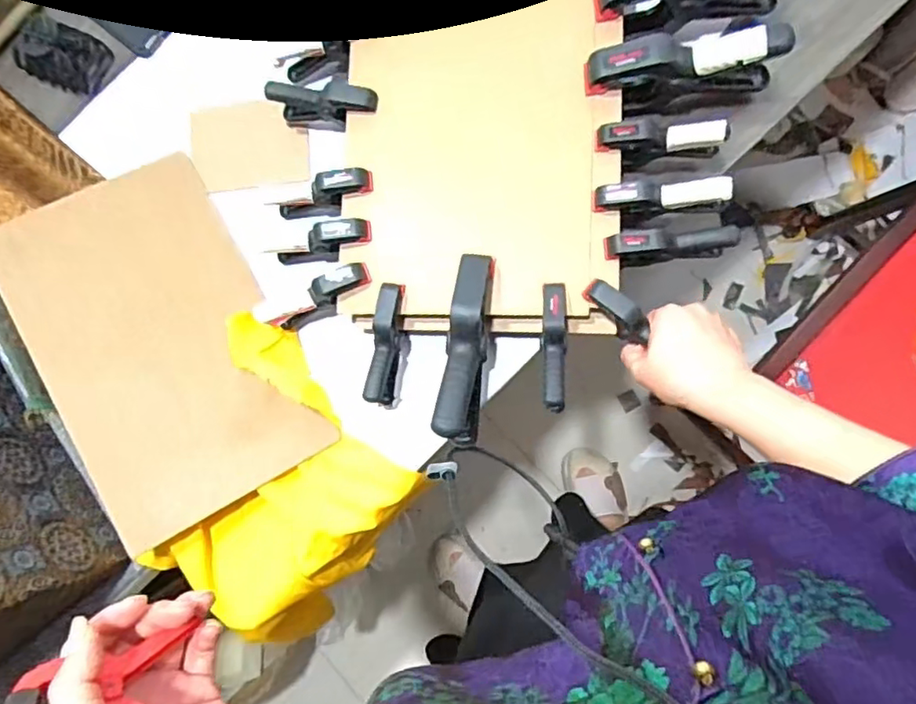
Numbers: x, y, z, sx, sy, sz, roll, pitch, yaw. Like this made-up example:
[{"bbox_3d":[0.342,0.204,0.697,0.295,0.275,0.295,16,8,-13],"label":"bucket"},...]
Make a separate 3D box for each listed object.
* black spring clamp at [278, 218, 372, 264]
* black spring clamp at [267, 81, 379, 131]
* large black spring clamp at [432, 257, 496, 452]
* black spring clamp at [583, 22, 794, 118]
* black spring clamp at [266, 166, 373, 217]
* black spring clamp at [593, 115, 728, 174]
[{"bbox_3d":[-0.137,-0.107,0.616,0.123,0.038,0.029,-15,82,45],"label":"black spring clamp"},{"bbox_3d":[-0.133,-0.249,0.628,0.114,0.072,0.025,10,87,8],"label":"black spring clamp"},{"bbox_3d":[0.009,0.000,0.562,0.032,0.090,0.170,7,87,8],"label":"large black spring clamp"},{"bbox_3d":[0.207,-0.259,0.570,0.172,0.123,0.033,-5,85,7],"label":"black spring clamp"},{"bbox_3d":[-0.138,-0.155,0.620,0.127,0.039,0.031,-13,83,41],"label":"black spring clamp"},{"bbox_3d":[0.186,-0.193,0.579,0.113,0.084,0.030,-6,85,7],"label":"black spring clamp"}]

